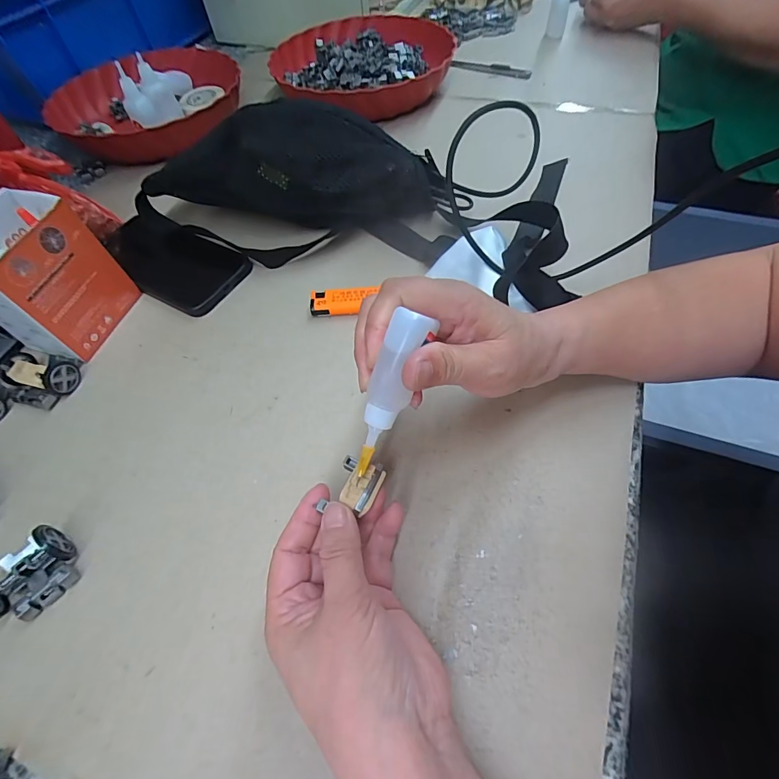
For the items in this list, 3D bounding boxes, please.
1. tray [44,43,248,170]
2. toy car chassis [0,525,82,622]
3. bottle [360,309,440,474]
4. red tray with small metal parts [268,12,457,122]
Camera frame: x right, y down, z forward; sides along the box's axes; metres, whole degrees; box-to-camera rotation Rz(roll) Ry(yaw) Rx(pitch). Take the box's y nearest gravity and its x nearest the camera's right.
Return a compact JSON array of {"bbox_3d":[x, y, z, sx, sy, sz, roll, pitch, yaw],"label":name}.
[{"bbox_3d":[-0.318,-0.395,0.542,0.248,0.073,0.227,29,64,21],"label":"tray"},{"bbox_3d":[-0.221,0.111,0.247,0.046,0.024,0.049,31,65,22],"label":"toy car chassis"},{"bbox_3d":[-0.001,0.004,0.208,0.019,0.088,0.017,27,24,20],"label":"bottle"},{"bbox_3d":[-0.040,-0.443,0.567,0.245,0.047,0.242,5,58,8],"label":"red tray with small metal parts"}]

